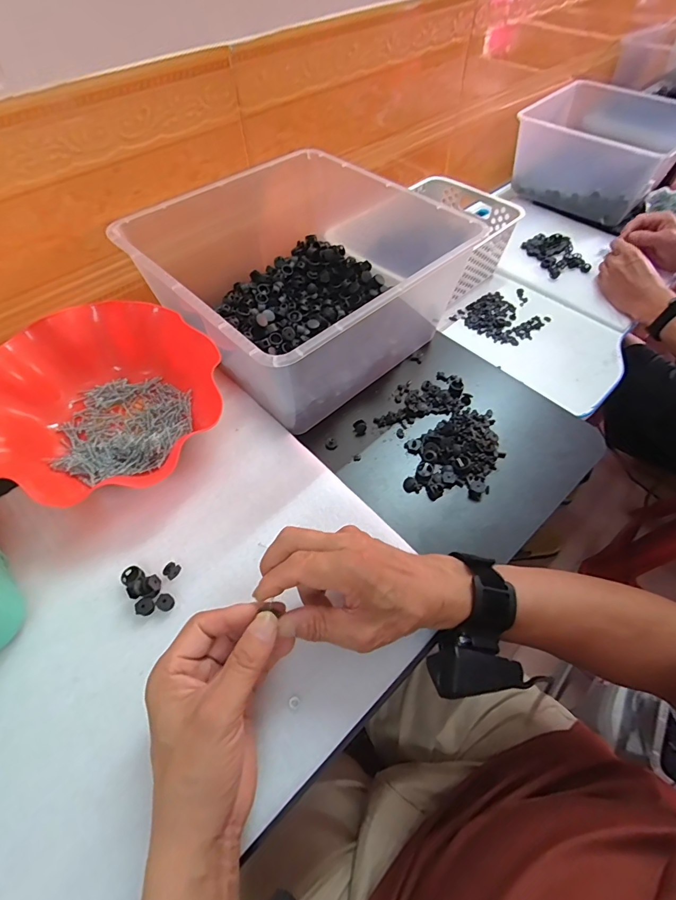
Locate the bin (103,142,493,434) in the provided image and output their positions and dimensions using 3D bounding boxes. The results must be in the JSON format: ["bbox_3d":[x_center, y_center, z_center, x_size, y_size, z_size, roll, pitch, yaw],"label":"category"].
[{"bbox_3d":[-0.039,-0.219,0.493,0.329,0.132,0.322,-37,66,-22],"label":"bin"}]

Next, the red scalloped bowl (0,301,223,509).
[{"bbox_3d":[-0.239,-0.049,0.420,0.213,0.068,0.217,1,58,-1],"label":"red scalloped bowl"}]

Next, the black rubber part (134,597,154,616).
[{"bbox_3d":[-0.160,0.131,0.342,0.013,0.010,0.014,14,58,7],"label":"black rubber part"}]

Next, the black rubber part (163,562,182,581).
[{"bbox_3d":[-0.145,0.105,0.359,0.011,0.009,0.013,24,60,13],"label":"black rubber part"}]

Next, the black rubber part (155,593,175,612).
[{"bbox_3d":[-0.145,0.128,0.344,0.013,0.009,0.013,1,58,-1],"label":"black rubber part"}]

